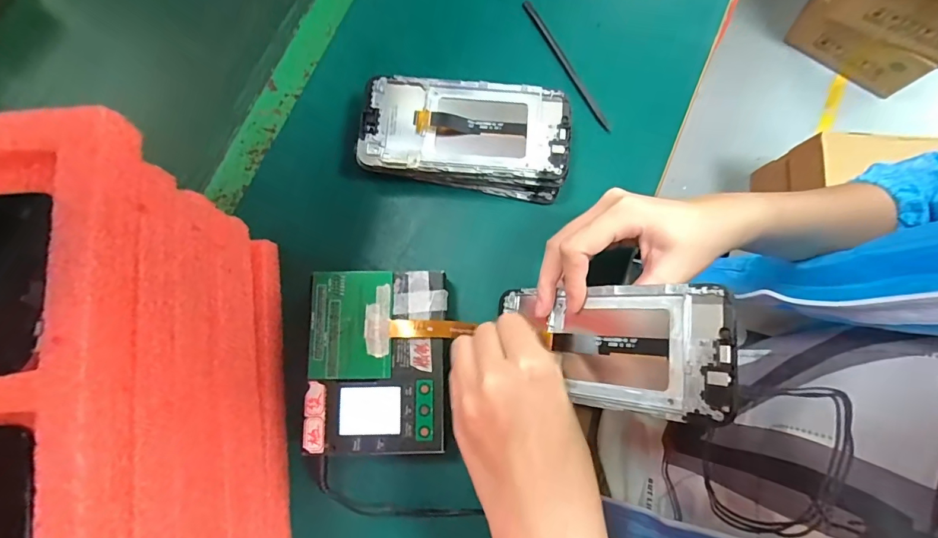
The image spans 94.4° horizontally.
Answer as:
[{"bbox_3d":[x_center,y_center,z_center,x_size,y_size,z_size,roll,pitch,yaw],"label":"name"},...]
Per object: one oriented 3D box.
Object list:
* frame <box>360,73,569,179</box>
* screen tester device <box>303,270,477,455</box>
[{"bbox_3d":[-0.002,-0.109,0.335,0.157,0.013,0.072,4,80,-1],"label":"frame"},{"bbox_3d":[-0.061,0.063,0.306,0.100,0.019,0.122,0,79,1],"label":"screen tester device"}]

